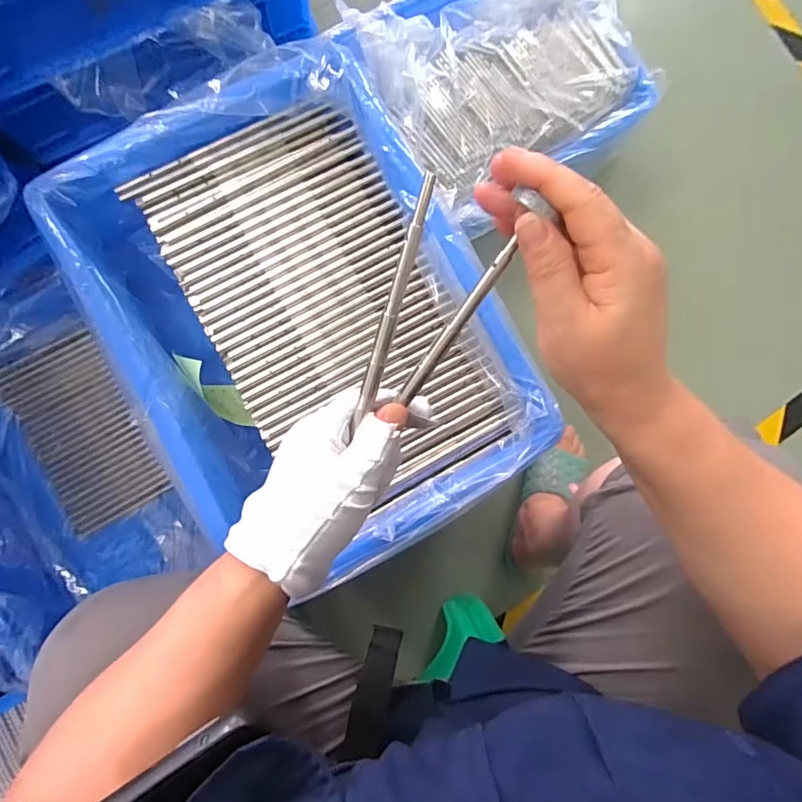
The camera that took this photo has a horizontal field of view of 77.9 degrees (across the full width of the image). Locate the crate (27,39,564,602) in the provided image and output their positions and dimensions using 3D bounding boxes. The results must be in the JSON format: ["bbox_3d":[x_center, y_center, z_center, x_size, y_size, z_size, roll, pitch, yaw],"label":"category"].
[{"bbox_3d":[-0.082,-0.073,0.462,0.302,0.107,0.409,-31,88,-7],"label":"crate"}]

